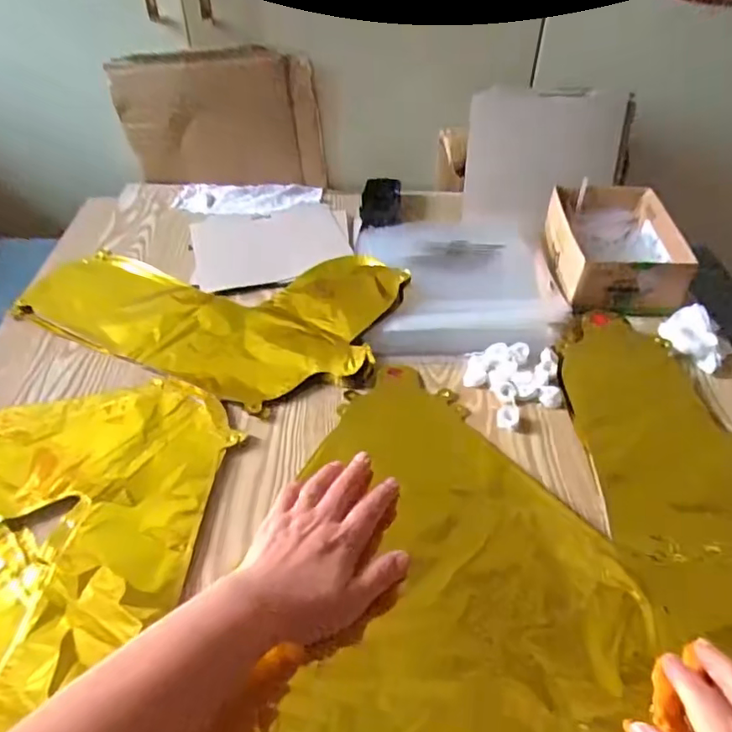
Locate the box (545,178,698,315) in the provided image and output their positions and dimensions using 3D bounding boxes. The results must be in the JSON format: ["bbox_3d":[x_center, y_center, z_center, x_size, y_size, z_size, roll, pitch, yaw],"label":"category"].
[{"bbox_3d":[0.304,-0.152,0.705,0.139,0.058,0.215,1,43,0],"label":"box"}]

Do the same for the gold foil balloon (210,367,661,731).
[{"bbox_3d":[0.065,0.166,0.400,0.269,0.033,0.386,14,44,14],"label":"gold foil balloon"}]

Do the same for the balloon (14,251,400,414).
[{"bbox_3d":[-0.174,-0.080,0.633,0.394,0.029,0.232,18,46,18],"label":"balloon"}]

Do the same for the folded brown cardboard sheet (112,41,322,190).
[{"bbox_3d":[-0.209,-0.360,0.826,0.291,0.172,0.038,1,43,0],"label":"folded brown cardboard sheet"}]

